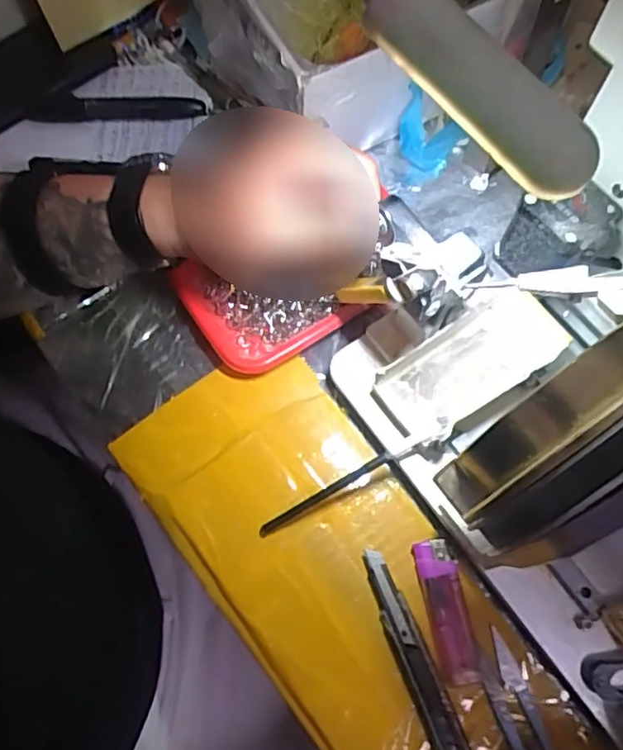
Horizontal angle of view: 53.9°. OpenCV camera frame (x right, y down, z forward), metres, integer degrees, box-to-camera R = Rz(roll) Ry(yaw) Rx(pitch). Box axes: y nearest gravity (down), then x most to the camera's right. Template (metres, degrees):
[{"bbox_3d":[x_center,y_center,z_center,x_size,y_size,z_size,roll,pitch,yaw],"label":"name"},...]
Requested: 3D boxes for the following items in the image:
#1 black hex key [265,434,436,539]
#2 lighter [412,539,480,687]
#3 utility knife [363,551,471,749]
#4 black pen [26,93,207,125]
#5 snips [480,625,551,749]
[{"bbox_3d":[0.022,0.065,0.370,0.117,0.029,0.009,-25,71,-8],"label":"black hex key"},{"bbox_3d":[0.077,0.136,0.353,0.022,0.011,0.077,-10,69,-3],"label":"lighter"},{"bbox_3d":[0.065,0.175,0.339,0.018,0.010,0.157,-21,70,-7],"label":"utility knife"},{"bbox_3d":[-0.154,-0.210,0.484,0.138,0.016,0.018,-6,69,-1],"label":"black pen"},{"bbox_3d":[0.116,0.195,0.332,0.021,0.008,0.101,-19,70,-6],"label":"snips"}]

